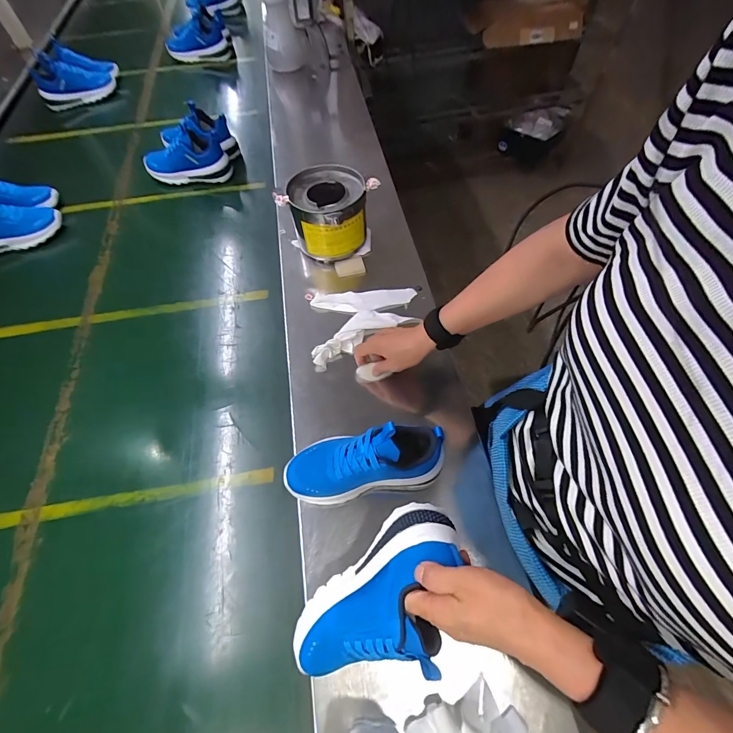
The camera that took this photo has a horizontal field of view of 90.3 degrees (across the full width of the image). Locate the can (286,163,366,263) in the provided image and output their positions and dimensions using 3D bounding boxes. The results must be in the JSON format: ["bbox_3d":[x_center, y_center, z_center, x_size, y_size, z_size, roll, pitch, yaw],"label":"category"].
[{"bbox_3d":[-0.071,-0.284,0.692,0.135,0.113,0.149,-12,61,-5],"label":"can"}]

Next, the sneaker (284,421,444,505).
[{"bbox_3d":[-0.006,0.111,0.453,0.200,0.097,0.084,-14,59,8],"label":"sneaker"}]

